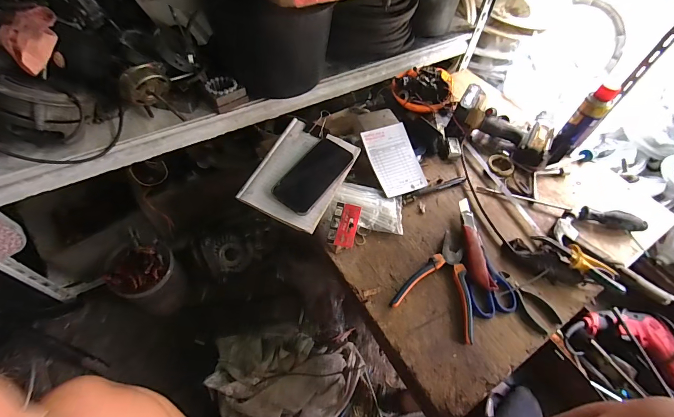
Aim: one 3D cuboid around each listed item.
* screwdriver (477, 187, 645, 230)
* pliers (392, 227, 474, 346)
[{"bbox_3d":[0.436,-0.010,0.646,0.295,0.037,0.030,19,56,9],"label":"screwdriver"},{"bbox_3d":[0.185,0.122,0.557,0.130,0.015,0.165,25,57,13],"label":"pliers"}]

